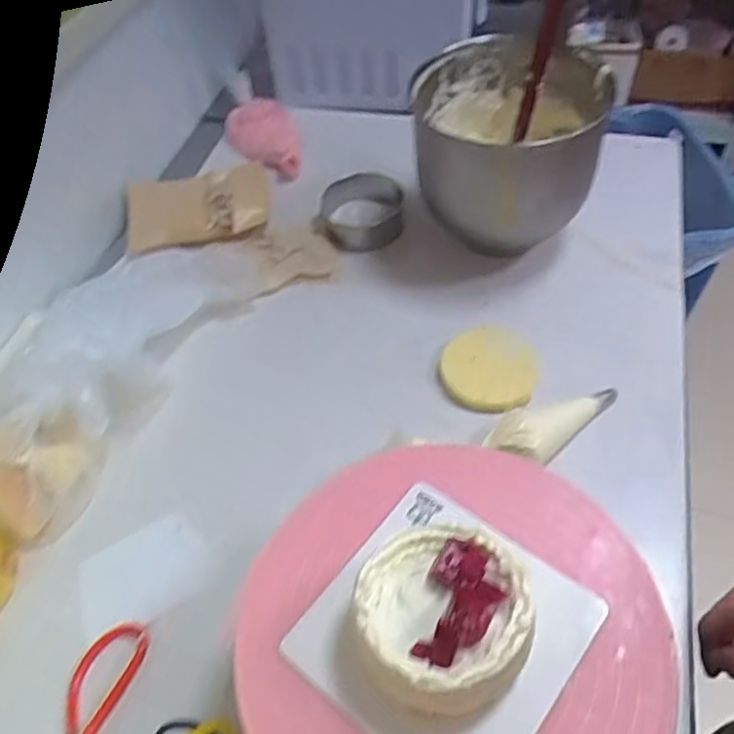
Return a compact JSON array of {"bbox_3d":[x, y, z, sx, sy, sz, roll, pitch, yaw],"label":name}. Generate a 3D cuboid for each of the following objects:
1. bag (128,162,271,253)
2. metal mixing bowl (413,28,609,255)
[{"bbox_3d":[-0.240,-0.232,0.945,0.204,0.039,0.142,-14,52,-6],"label":"bag"},{"bbox_3d":[0.170,-0.270,0.811,0.211,0.203,0.203,-2,52,3],"label":"metal mixing bowl"}]

